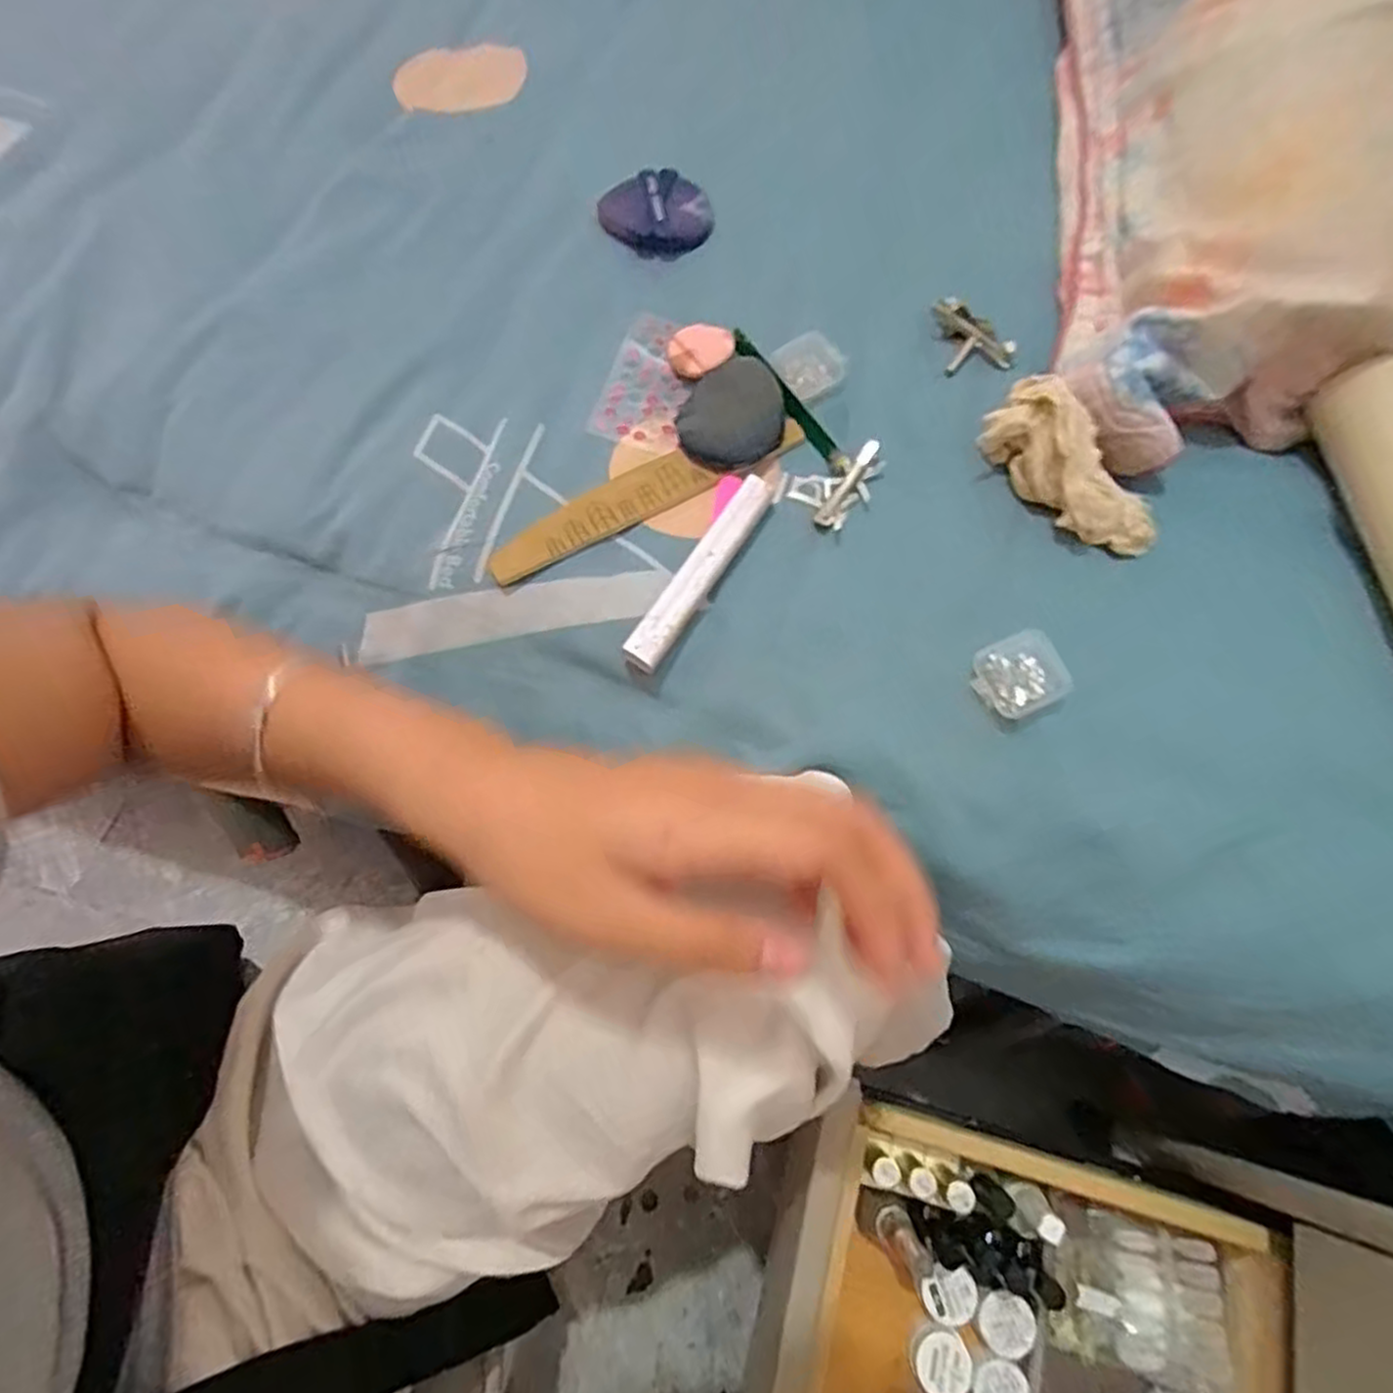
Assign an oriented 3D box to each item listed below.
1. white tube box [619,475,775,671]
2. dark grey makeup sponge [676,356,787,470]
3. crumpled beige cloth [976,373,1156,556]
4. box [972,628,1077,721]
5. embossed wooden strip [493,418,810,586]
[{"bbox_3d":[0.002,-0.060,0.358,0.019,0.016,0.111,32,71,11],"label":"white tube box"},{"bbox_3d":[0.020,-0.149,0.390,0.052,0.013,0.066,20,70,7],"label":"dark grey makeup sponge"},{"bbox_3d":[0.188,-0.114,0.365,0.051,0.037,0.103,-39,74,-14],"label":"crumpled beige cloth"},{"bbox_3d":[0.151,-0.010,0.343,0.041,0.009,0.035,-24,70,-9],"label":"box"},{"bbox_3d":[-0.024,-0.105,0.377,0.174,0.007,0.027,-28,79,-10],"label":"embossed wooden strip"}]

